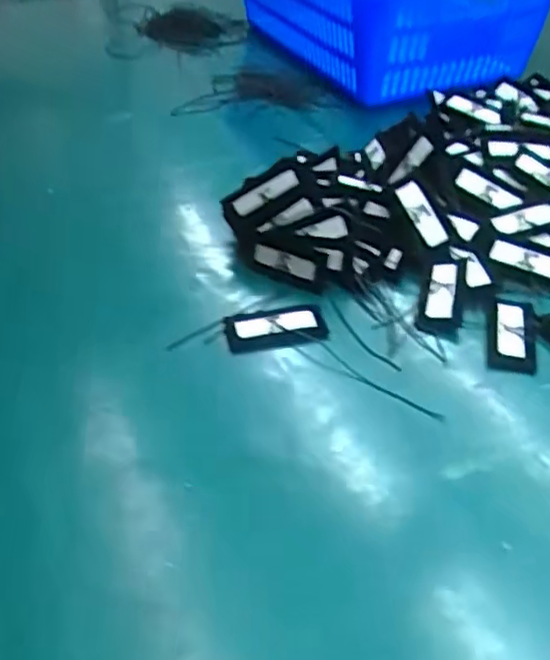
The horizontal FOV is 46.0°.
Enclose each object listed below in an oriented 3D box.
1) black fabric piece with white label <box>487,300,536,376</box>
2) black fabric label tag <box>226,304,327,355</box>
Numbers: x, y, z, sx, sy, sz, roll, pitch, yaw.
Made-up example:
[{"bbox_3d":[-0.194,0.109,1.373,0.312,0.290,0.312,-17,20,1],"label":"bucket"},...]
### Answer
[{"bbox_3d":[0.171,0.001,0.466,0.032,0.004,0.074,8,42,11],"label":"black fabric piece with white label"},{"bbox_3d":[0.001,-0.002,0.473,0.072,0.008,0.034,-8,42,-7],"label":"black fabric label tag"}]

